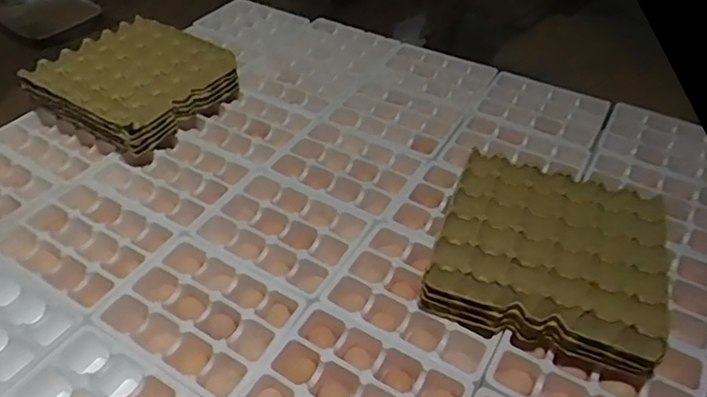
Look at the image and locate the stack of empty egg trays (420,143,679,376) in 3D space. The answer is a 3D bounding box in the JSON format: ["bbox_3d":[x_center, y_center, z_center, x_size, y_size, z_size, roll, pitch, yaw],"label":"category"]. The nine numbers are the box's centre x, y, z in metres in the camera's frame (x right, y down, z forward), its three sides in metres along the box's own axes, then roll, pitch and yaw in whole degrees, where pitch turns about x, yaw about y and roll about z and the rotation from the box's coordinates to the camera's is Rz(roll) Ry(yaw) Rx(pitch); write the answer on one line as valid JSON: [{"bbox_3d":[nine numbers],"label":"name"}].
[{"bbox_3d":[0.287,0.073,0.784,0.299,0.091,0.290,17,46,14],"label":"stack of empty egg trays"}]

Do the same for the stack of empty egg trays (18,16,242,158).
[{"bbox_3d":[-0.426,-0.227,1.071,0.259,0.107,0.295,21,47,21],"label":"stack of empty egg trays"}]

